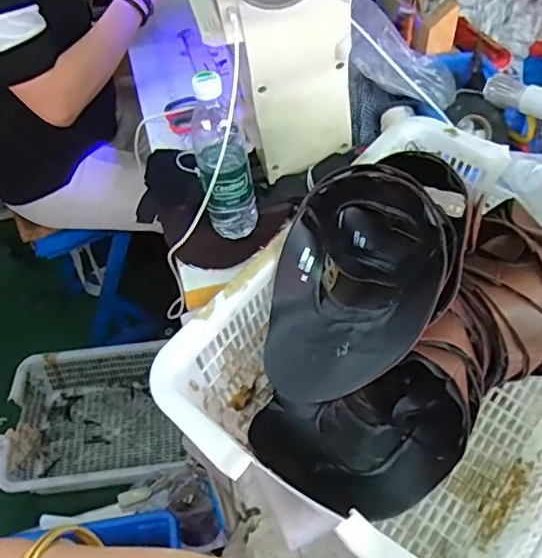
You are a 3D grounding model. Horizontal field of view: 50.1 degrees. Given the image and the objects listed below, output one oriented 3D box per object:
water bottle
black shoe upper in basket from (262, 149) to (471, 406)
[{"bbox_3d":[-0.063,-0.148,0.731,0.077,0.225,0.068,-10,49,-6],"label":"water bottle"},{"bbox_3d":[0.091,-0.013,0.543,0.155,0.101,0.250,23,54,21],"label":"black shoe upper in basket"}]

